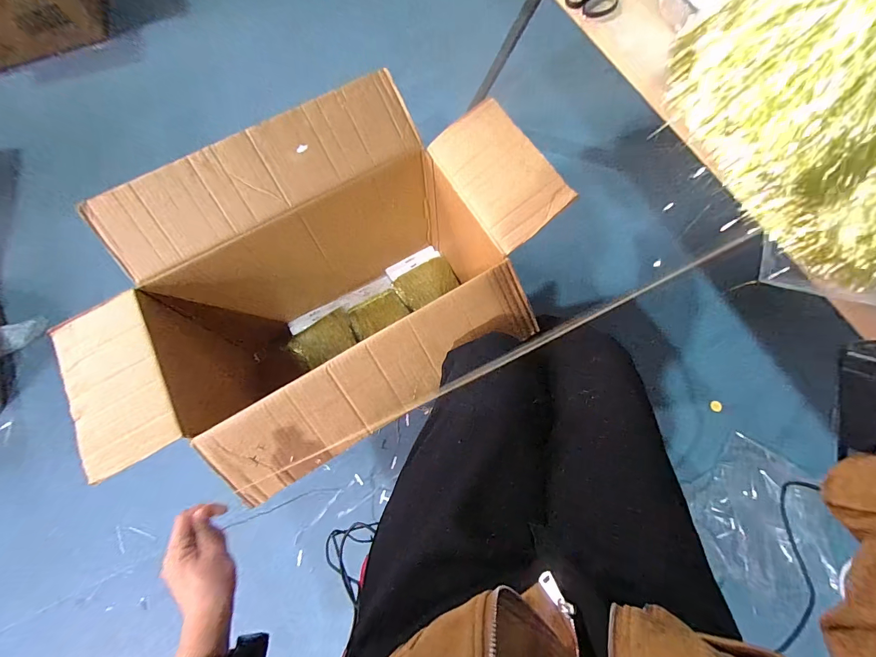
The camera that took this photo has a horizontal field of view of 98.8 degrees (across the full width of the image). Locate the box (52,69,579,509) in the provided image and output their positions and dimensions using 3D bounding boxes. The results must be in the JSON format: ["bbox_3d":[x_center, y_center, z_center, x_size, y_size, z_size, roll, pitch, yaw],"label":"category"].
[{"bbox_3d":[-0.225,-0.056,0.831,0.880,0.437,0.557,-31,72,-9],"label":"box"}]

